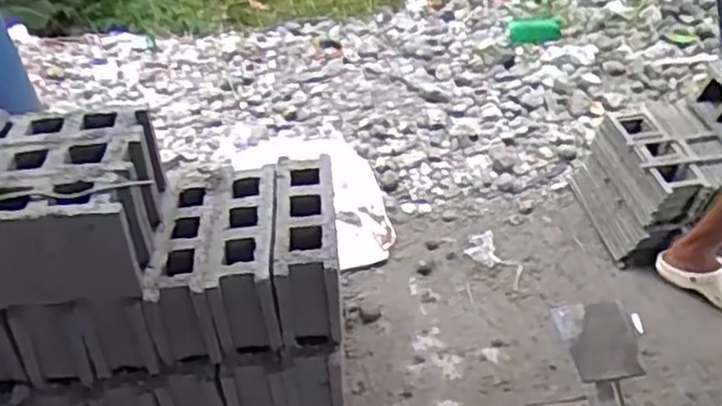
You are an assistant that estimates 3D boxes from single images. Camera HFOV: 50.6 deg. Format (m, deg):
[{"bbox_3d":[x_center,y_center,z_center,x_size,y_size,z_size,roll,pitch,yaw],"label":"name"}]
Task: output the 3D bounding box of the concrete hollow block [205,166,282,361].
[{"bbox_3d":[-0.238,0.107,1.637,0.129,0.197,0.380,-7,38,0],"label":"concrete hollow block"}]

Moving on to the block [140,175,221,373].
[{"bbox_3d":[-0.367,0.130,1.621,0.121,0.188,0.368,-8,38,-2],"label":"block"}]

